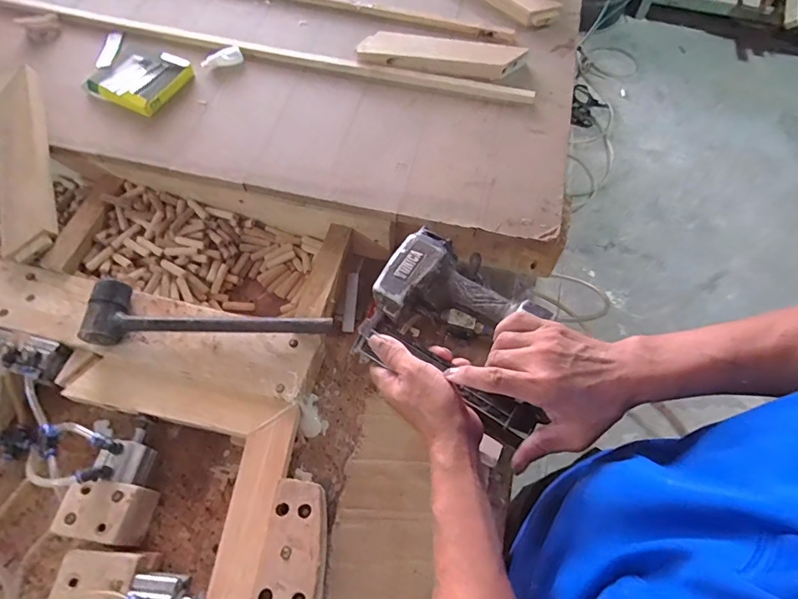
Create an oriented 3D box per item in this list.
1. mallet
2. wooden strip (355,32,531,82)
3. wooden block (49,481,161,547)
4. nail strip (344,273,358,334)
[{"bbox_3d":[-0.254,0.013,0.638,0.328,0.046,0.083,-2,61,-3],"label":"mallet"},{"bbox_3d":[0.076,-0.434,0.832,0.287,0.034,0.070,10,61,3],"label":"wooden strip"},{"bbox_3d":[-0.344,0.256,0.561,0.091,0.073,0.066,9,61,2],"label":"wooden block"},{"bbox_3d":[-0.077,0.004,0.748,0.019,0.009,0.105,3,61,-1],"label":"nail strip"}]

